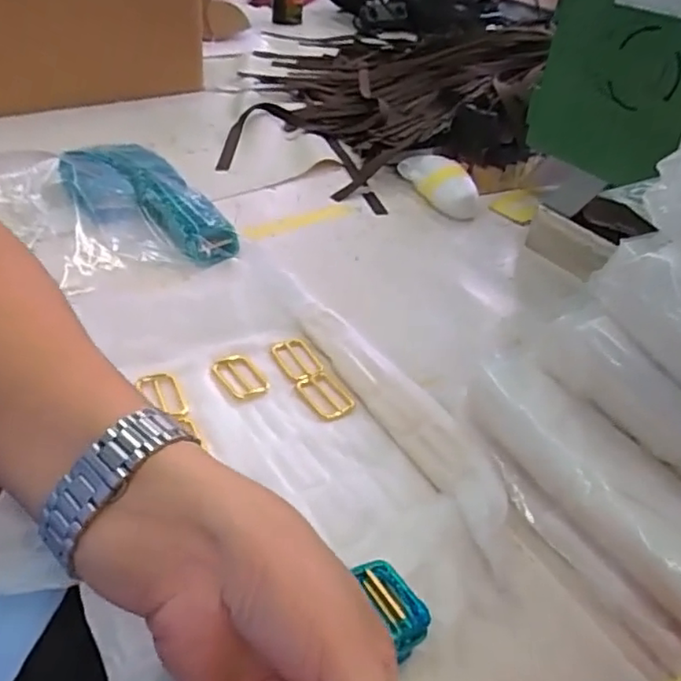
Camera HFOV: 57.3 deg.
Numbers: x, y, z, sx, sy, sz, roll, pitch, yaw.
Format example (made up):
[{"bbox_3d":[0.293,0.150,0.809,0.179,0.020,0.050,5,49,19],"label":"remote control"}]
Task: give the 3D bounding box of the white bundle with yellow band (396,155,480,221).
[{"bbox_3d":[0.118,-0.185,0.725,0.051,0.038,0.121,-14,44,-22],"label":"white bundle with yellow band"}]

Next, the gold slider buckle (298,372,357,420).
[{"bbox_3d":[-0.012,0.040,0.468,0.030,0.004,0.049,-23,48,-30],"label":"gold slider buckle"}]

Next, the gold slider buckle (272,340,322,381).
[{"bbox_3d":[-0.033,0.014,0.494,0.029,0.005,0.043,-21,47,-29],"label":"gold slider buckle"}]

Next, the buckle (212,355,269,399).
[{"bbox_3d":[-0.075,0.028,0.472,0.029,0.007,0.045,-25,48,-31],"label":"buckle"}]

